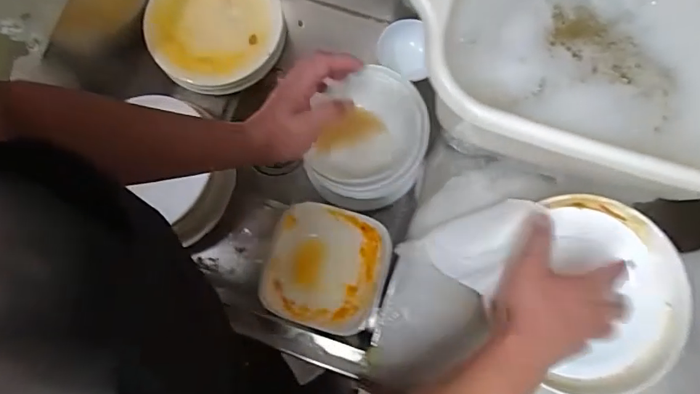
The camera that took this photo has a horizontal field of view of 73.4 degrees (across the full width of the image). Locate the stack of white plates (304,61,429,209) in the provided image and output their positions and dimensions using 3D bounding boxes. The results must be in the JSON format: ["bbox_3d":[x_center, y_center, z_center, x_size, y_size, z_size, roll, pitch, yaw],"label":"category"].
[{"bbox_3d":[0.026,-0.086,0.733,0.175,0.105,0.216,17,98,5],"label":"stack of white plates"}]

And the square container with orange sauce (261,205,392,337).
[{"bbox_3d":[-0.031,0.089,0.601,0.154,0.047,0.151,14,79,3],"label":"square container with orange sauce"}]

